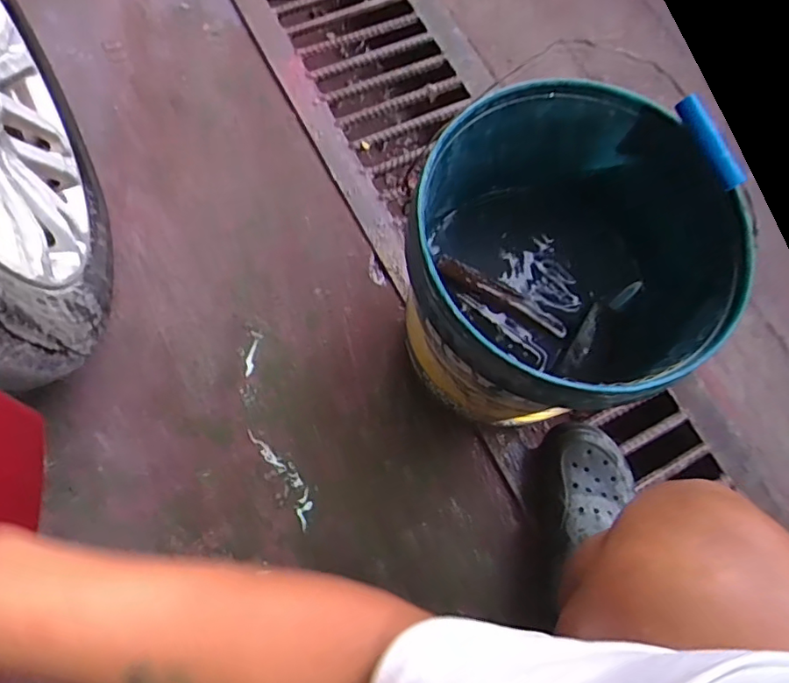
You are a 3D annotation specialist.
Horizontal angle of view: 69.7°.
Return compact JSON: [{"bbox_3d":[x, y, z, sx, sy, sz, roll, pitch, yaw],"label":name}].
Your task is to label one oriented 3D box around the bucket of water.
[{"bbox_3d":[0.166,-0.078,0.614,0.291,0.264,0.324,2,75,-2],"label":"bucket of water"}]

